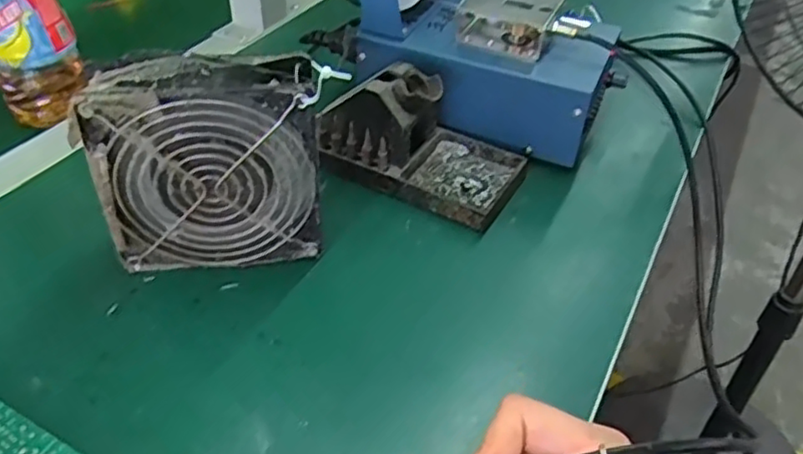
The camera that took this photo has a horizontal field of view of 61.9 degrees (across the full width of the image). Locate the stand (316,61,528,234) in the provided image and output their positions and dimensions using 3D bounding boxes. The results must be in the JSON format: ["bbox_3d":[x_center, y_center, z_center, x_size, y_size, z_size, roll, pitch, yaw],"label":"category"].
[{"bbox_3d":[0.016,-0.066,0.465,0.144,0.070,0.080,22,45,21],"label":"stand"}]

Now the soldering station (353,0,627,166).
[{"bbox_3d":[0.062,-0.145,0.508,0.198,0.131,0.118,20,44,19],"label":"soldering station"}]

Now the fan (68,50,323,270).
[{"bbox_3d":[-0.107,-0.034,0.382,0.117,0.119,0.040,-4,42,-8],"label":"fan"}]

